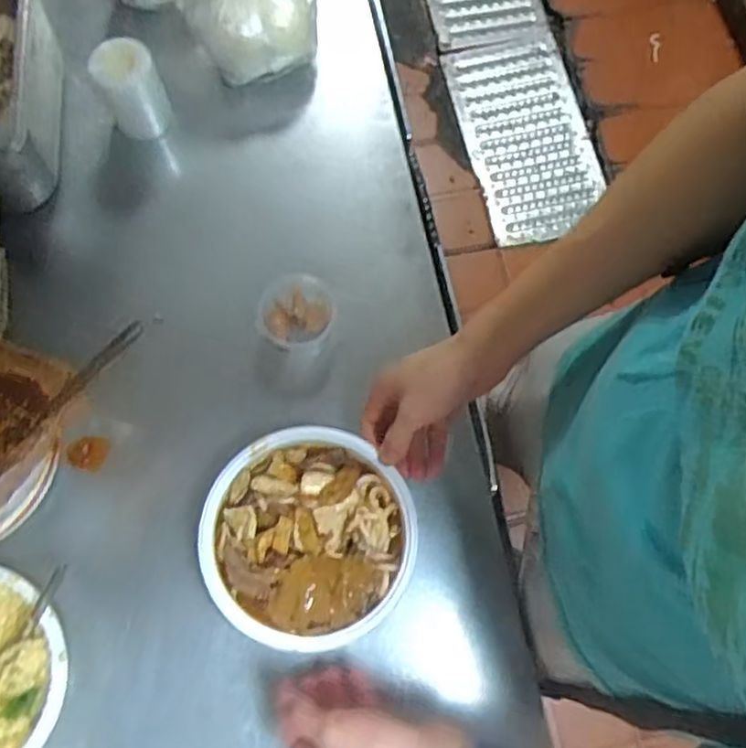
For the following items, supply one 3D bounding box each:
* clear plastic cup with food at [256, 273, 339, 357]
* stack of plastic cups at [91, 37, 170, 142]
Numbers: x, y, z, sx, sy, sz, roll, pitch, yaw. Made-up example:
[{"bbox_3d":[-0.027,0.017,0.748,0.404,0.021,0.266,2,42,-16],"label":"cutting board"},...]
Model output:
[{"bbox_3d":[-0.071,-0.055,0.639,0.071,0.028,0.069,0,74,-2],"label":"clear plastic cup with food"},{"bbox_3d":[-0.237,-0.282,0.677,0.059,0.086,0.051,-25,76,-9],"label":"stack of plastic cups"}]

